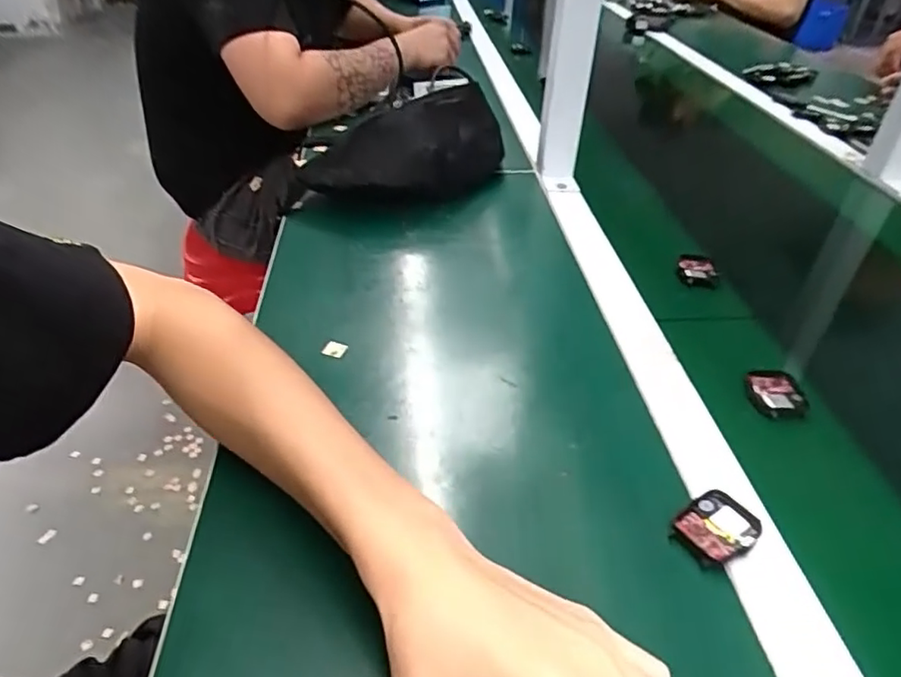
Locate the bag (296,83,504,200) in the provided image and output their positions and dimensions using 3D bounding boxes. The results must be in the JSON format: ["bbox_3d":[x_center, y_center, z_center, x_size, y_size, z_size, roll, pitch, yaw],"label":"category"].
[{"bbox_3d":[-0.033,-0.216,0.700,0.266,0.089,0.131,-30,49,-34],"label":"bag"}]

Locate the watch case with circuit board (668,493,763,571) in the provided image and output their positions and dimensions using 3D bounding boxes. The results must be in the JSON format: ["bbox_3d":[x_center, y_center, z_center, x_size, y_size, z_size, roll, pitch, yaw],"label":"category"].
[{"bbox_3d":[0.153,0.109,0.344,0.045,0.009,0.036,-21,44,-27],"label":"watch case with circuit board"}]

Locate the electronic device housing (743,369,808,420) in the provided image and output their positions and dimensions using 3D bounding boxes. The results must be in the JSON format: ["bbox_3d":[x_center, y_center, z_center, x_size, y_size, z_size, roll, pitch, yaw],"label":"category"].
[{"bbox_3d":[0.242,0.040,0.444,0.039,0.009,0.041,-4,39,-8],"label":"electronic device housing"}]

